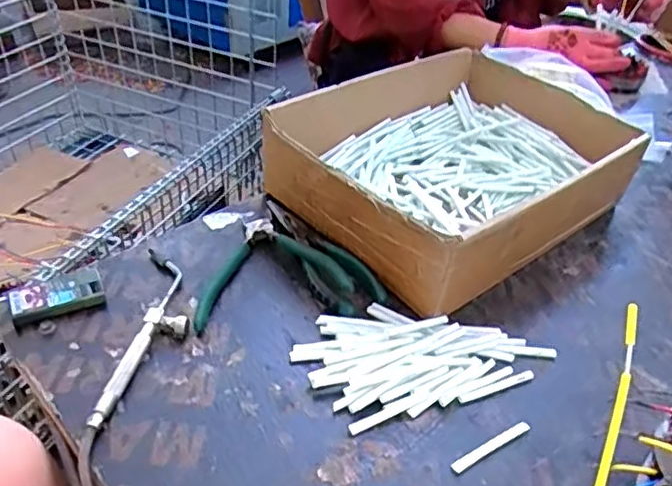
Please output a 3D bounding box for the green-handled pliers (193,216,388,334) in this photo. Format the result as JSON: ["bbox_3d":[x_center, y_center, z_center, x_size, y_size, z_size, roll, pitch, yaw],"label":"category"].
[{"bbox_3d":[-0.038,0.009,0.516,0.151,0.035,0.141,1,39,-7],"label":"green-handled pliers"}]

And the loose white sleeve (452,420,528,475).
[{"bbox_3d":[0.106,0.137,0.409,0.067,0.004,0.007,-17,44,-27],"label":"loose white sleeve"}]

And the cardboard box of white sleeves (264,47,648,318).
[{"bbox_3d":[0.126,-0.080,0.606,0.337,0.092,0.238,-25,48,-33],"label":"cardboard box of white sleeves"}]

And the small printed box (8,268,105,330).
[{"bbox_3d":[-0.217,0.043,0.470,0.066,0.017,0.035,-19,45,-29],"label":"small printed box"}]

